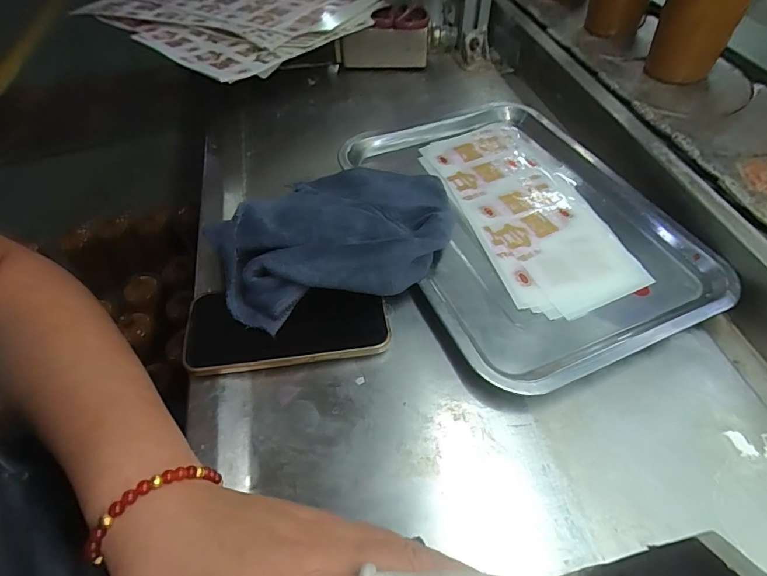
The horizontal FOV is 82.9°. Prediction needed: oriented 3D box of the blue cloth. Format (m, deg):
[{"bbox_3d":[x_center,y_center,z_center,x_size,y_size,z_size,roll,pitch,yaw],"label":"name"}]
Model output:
[{"bbox_3d":[-0.036,-0.063,0.391,0.210,0.083,0.173,-18,51,-3],"label":"blue cloth"}]

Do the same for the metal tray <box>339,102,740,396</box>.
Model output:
[{"bbox_3d":[0.133,-0.077,0.432,0.261,0.030,0.342,-24,52,-8],"label":"metal tray"}]

